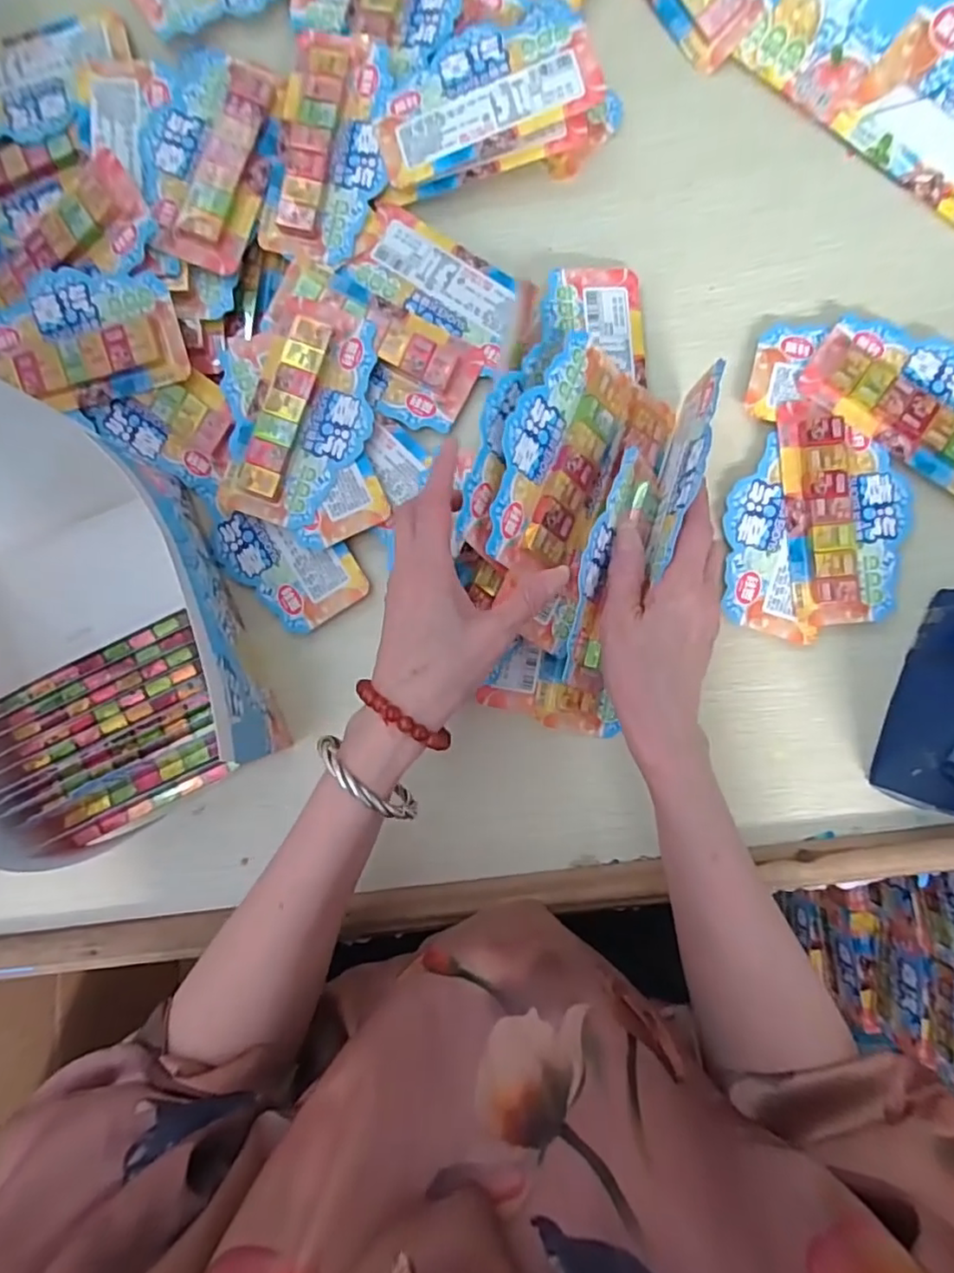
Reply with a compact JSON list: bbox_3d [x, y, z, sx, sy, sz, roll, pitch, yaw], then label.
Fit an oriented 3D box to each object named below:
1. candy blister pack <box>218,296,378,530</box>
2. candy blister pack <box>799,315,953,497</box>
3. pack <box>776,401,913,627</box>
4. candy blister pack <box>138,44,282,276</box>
[{"bbox_3d":[-0.110,-0.144,0.393,0.075,0.019,0.144,20,91,0],"label":"candy blister pack"},{"bbox_3d":[0.286,-0.149,0.383,0.145,0.018,0.072,37,91,0],"label":"candy blister pack"},{"bbox_3d":[0.241,-0.081,0.388,0.076,0.013,0.143,-5,91,1],"label":"pack"},{"bbox_3d":[-0.176,-0.314,0.392,0.073,0.021,0.140,14,91,1],"label":"candy blister pack"}]

